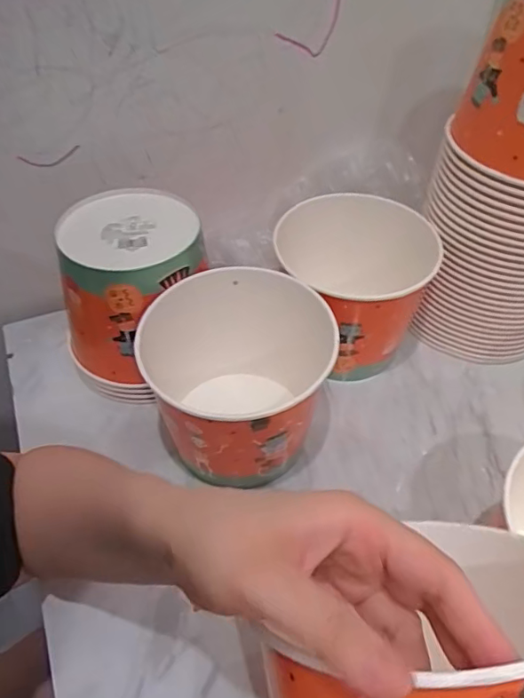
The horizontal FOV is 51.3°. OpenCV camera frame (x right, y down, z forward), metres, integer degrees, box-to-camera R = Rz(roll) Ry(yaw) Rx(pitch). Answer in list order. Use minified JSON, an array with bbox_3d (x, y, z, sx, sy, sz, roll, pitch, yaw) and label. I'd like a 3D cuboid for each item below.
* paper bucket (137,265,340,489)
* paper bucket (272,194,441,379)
[{"bbox_3d":[-0.007,0.027,0.494,0.170,0.130,0.160,0,47,0],"label":"paper bucket"},{"bbox_3d":[0.092,-0.061,0.579,0.155,0.135,0.157,7,47,5],"label":"paper bucket"}]

